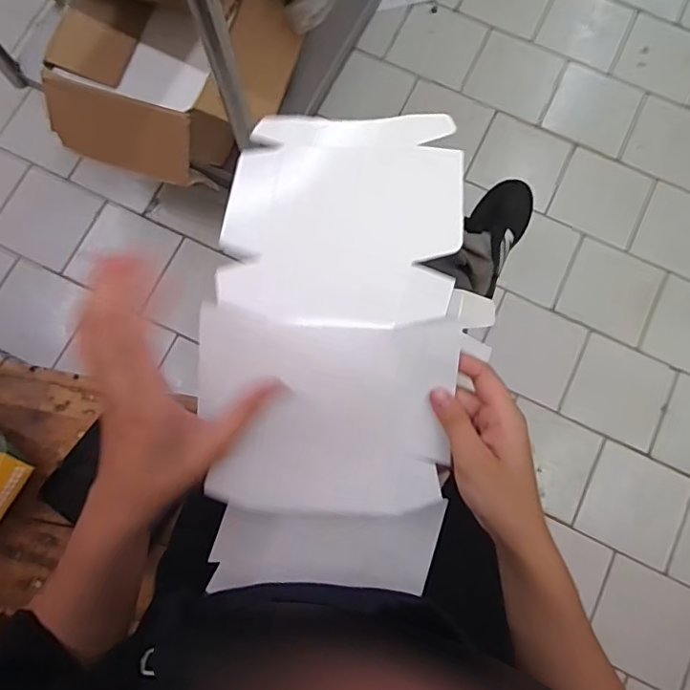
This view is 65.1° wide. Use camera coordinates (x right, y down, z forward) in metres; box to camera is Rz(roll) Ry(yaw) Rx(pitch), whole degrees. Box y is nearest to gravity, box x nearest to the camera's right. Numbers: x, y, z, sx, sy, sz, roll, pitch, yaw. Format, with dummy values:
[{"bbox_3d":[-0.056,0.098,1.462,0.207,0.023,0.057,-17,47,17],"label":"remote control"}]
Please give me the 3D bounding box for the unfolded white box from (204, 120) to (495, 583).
[{"bbox_3d":[-0.007,0.009,0.416,0.179,0.088,0.372,-1,94,0],"label":"unfolded white box"}]

